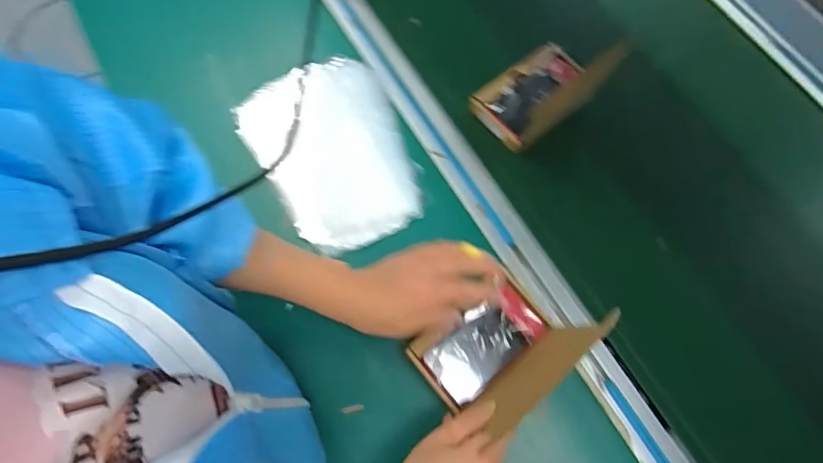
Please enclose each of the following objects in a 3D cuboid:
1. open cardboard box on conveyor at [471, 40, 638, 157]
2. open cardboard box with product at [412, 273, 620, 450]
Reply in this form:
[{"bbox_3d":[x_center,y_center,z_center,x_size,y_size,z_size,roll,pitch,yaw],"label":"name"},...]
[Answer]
[{"bbox_3d":[0.150,-0.171,0.553,0.138,0.098,0.100,-34,72,-10],"label":"open cardboard box on conveyor"},{"bbox_3d":[0.081,0.099,0.446,0.145,0.100,0.097,-37,73,-11],"label":"open cardboard box with product"}]

